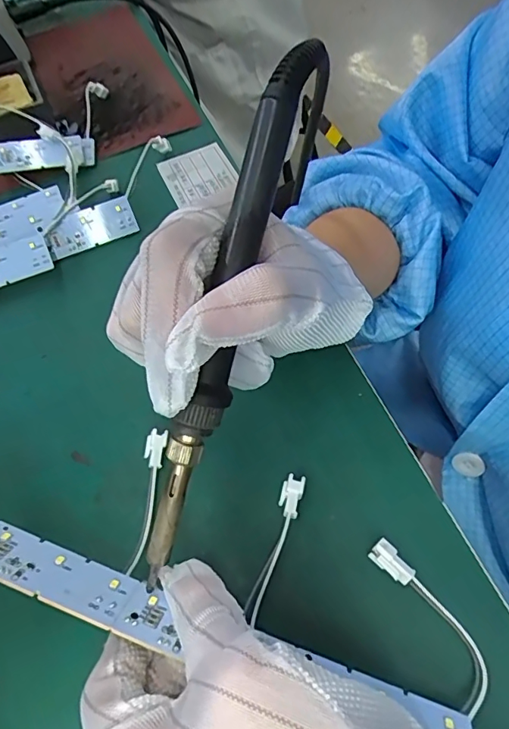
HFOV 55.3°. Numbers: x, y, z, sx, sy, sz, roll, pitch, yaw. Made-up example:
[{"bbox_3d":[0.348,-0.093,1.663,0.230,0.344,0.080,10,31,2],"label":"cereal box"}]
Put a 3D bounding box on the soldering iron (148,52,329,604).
[{"bbox_3d":[-0.010,-0.015,0.173,0.021,0.016,0.194,18,98,15],"label":"soldering iron"}]

